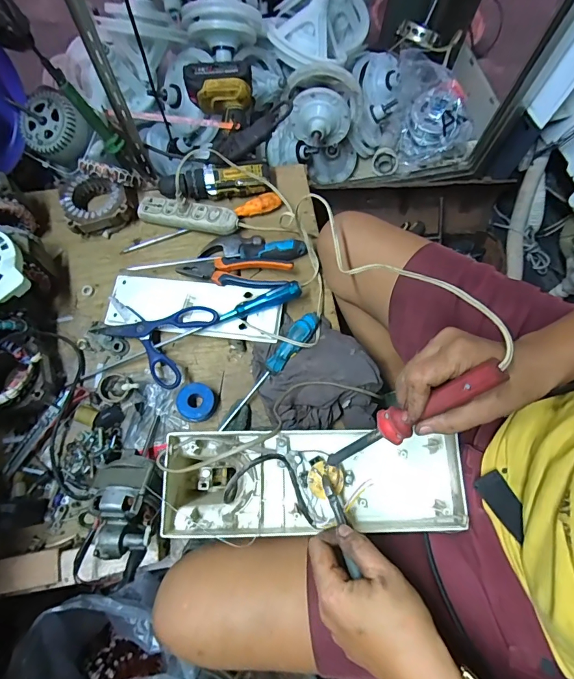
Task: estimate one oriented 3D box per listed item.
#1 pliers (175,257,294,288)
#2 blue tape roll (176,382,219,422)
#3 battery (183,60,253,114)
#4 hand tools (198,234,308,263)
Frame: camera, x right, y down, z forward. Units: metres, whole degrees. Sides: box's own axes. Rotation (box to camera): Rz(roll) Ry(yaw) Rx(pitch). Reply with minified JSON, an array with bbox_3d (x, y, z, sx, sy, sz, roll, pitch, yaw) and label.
[{"bbox_3d":[-0.087,-0.116,0.649,0.184,0.021,0.058,5,71,1],"label":"pliers"},{"bbox_3d":[-0.135,0.094,0.586,0.056,0.026,0.054,0,71,-1],"label":"blue tape roll"},{"bbox_3d":[-0.119,-0.438,0.688,0.115,0.063,0.056,-5,71,-3],"label":"battery"},{"bbox_3d":[-0.057,-0.160,0.675,0.178,0.025,0.052,2,71,-1],"label":"hand tools"}]

